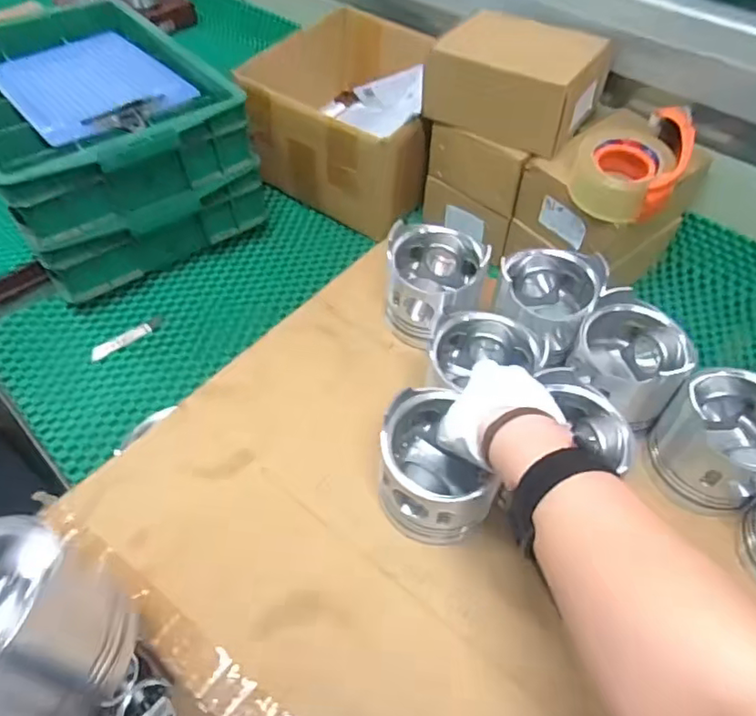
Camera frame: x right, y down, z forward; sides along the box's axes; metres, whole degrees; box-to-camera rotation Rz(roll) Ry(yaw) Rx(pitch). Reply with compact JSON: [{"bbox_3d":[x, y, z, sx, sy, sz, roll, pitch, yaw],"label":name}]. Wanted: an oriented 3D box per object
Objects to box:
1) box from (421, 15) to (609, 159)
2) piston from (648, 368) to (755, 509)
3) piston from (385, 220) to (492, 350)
[{"bbox_3d":[0.182,-0.372,0.789,0.208,0.100,0.145,26,55,19],"label":"box"},{"bbox_3d":[0.313,0.072,0.528,0.101,0.101,0.100,-31,57,-23],"label":"piston"},{"bbox_3d":[0.060,-0.073,0.642,0.105,0.110,0.107,9,51,6],"label":"piston"}]

